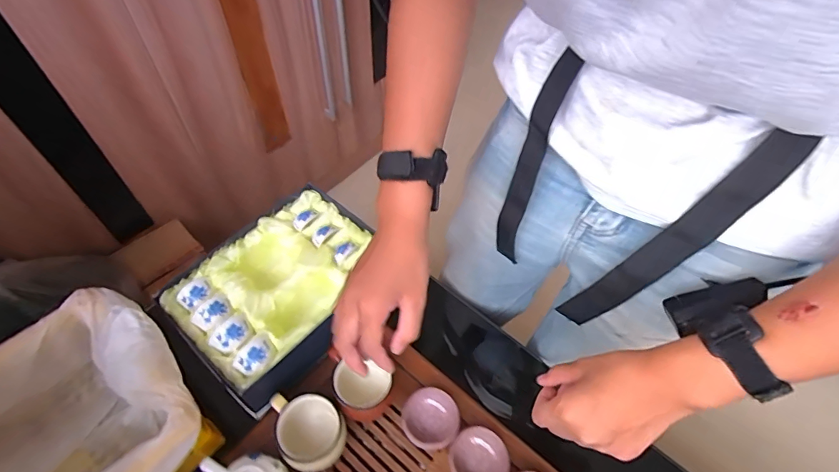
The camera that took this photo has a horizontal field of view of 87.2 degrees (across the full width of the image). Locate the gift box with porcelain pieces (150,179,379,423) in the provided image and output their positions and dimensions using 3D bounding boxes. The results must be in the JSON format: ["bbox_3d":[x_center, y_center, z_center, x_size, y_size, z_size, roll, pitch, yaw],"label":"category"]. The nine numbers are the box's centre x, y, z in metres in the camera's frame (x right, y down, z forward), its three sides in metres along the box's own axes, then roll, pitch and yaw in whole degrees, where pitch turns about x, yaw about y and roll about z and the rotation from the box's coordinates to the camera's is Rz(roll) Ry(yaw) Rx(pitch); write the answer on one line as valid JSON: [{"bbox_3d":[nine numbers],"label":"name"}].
[{"bbox_3d":[-0.176,0.065,0.585,0.183,0.074,0.259,34,61,18],"label":"gift box with porcelain pieces"}]

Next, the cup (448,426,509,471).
[{"bbox_3d":[0.067,0.254,0.498,0.062,0.032,0.062,2,56,-2],"label":"cup"}]

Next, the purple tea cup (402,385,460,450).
[{"bbox_3d":[0.012,0.216,0.518,0.063,0.024,0.065,2,56,-2],"label":"purple tea cup"}]

